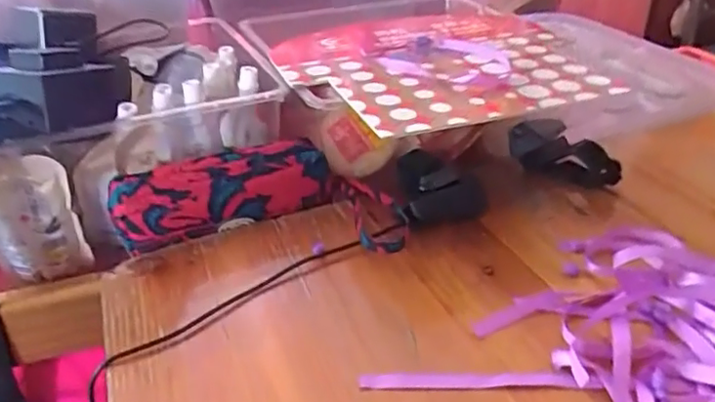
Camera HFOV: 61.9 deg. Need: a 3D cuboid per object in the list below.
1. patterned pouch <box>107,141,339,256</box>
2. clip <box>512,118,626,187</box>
[{"bbox_3d":[-0.109,-0.006,0.510,0.187,0.061,0.047,-15,34,-20],"label":"patterned pouch"},{"bbox_3d":[0.195,-0.044,0.555,0.101,0.043,0.049,29,45,25],"label":"clip"}]

